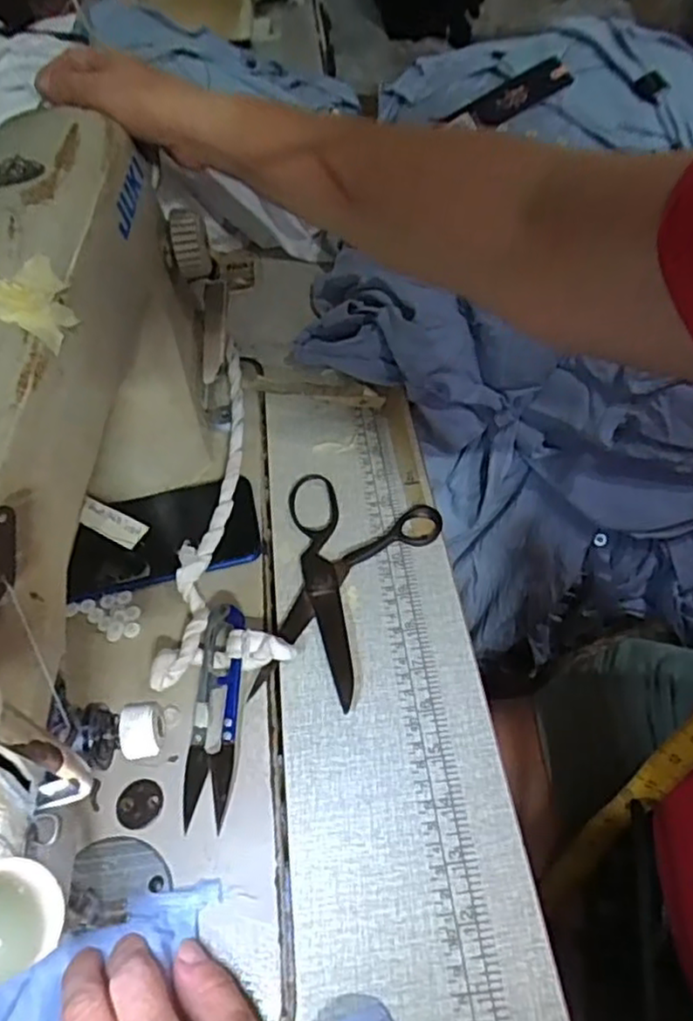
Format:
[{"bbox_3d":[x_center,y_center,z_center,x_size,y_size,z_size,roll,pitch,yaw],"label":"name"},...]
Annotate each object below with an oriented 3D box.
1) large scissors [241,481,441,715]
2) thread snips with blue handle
[{"bbox_3d":[0.000,0.041,0.423,0.102,0.015,0.166,6,55,10],"label":"large scissors"},{"bbox_3d":[-0.072,0.109,0.374,0.025,0.016,0.116,-2,54,4],"label":"thread snips with blue handle"}]

